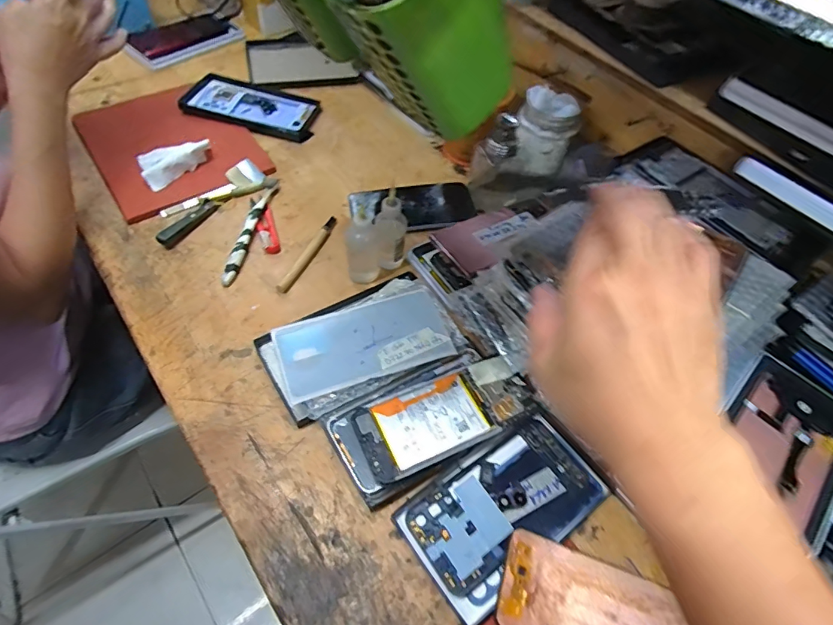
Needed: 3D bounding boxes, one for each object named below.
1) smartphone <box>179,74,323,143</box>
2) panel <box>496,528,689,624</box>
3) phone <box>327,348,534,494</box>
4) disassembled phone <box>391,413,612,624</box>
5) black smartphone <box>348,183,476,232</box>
[{"bbox_3d":[-0.250,-0.319,0.726,0.196,0.016,0.113,12,58,-7],"label":"smartphone"},{"bbox_3d":[0.138,0.228,0.358,0.149,0.007,0.072,21,56,5],"label":"panel"},{"bbox_3d":[0.017,0.092,0.432,0.179,0.017,0.086,-26,60,-21],"label":"phone"},{"bbox_3d":[0.076,0.166,0.408,0.168,0.012,0.099,-31,63,-23],"label":"disassembled phone"},{"bbox_3d":[-0.001,-0.133,0.599,0.157,0.015,0.084,-10,57,-12],"label":"black smartphone"}]

